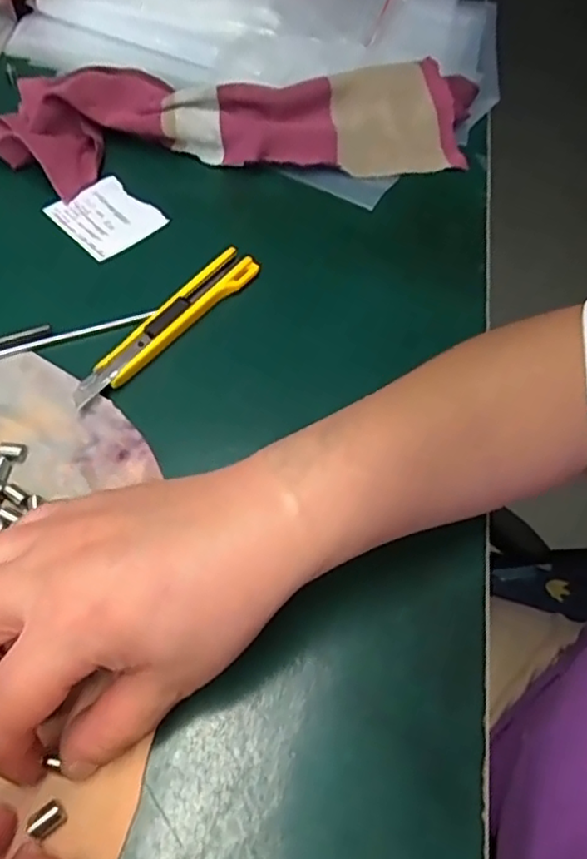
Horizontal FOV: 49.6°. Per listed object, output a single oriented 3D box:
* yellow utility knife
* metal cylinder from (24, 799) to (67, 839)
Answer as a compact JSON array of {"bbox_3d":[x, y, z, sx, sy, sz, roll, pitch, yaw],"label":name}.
[{"bbox_3d":[-0.068,-0.058,0.343,0.019,0.012,0.129,34,61,17],"label":"yellow utility knife"},{"bbox_3d":[-0.087,0.137,0.223,0.012,0.006,0.008,-37,67,-25],"label":"metal cylinder"}]

